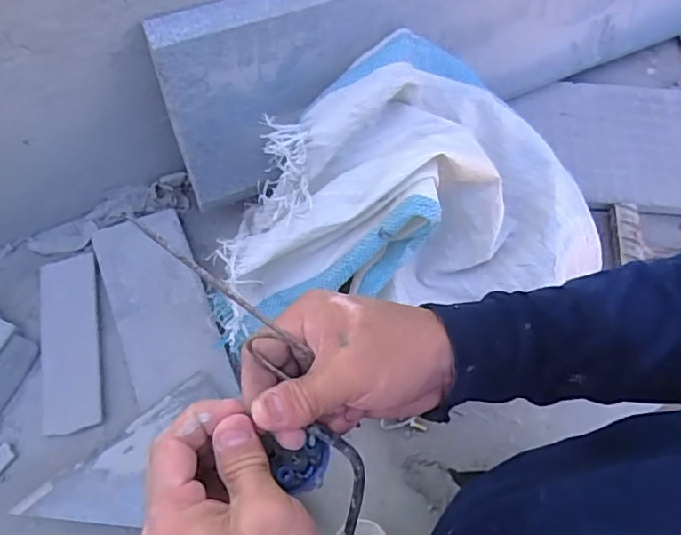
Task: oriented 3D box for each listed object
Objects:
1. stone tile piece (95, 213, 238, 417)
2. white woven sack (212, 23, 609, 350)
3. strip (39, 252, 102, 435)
[{"bbox_3d":[-0.187,0.041,0.598,0.095,0.019,0.222,-20,66,-12],"label":"stone tile piece"},{"bbox_3d":[0.062,-0.059,0.554,0.373,0.172,0.258,-10,65,-8],"label":"white woven sack"},{"bbox_3d":[-0.275,0.073,0.581,0.059,0.015,0.180,-9,65,-7],"label":"strip"}]

